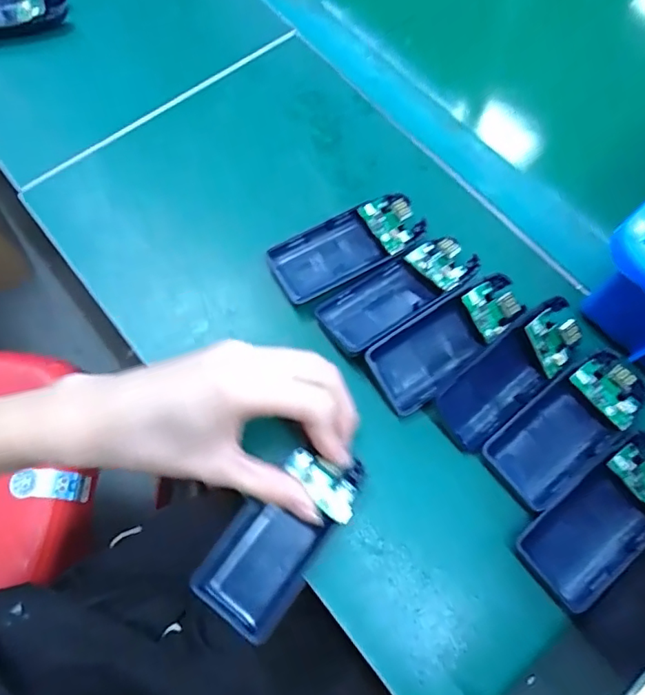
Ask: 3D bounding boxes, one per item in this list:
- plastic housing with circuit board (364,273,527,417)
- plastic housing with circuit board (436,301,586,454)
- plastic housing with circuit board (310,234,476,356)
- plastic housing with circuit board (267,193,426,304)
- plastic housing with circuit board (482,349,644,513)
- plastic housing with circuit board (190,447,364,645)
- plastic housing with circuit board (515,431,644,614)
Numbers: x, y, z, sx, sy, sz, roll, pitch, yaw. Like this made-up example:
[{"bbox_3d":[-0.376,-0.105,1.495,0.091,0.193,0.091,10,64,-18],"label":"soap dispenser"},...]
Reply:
[{"bbox_3d":[0.076,-0.005,0.308,0.100,0.021,0.041,-33,72,-13],"label":"plastic housing with circuit board"},{"bbox_3d":[0.111,0.015,0.304,0.098,0.024,0.037,-44,74,-3],"label":"plastic housing with circuit board"},{"bbox_3d":[0.046,-0.035,0.320,0.099,0.018,0.045,-34,73,-15],"label":"plastic housing with circuit board"},{"bbox_3d":[0.016,-0.067,0.333,0.098,0.017,0.042,-25,71,-12],"label":"plastic housing with circuit board"},{"bbox_3d":[0.142,0.043,0.293,0.102,0.015,0.045,-36,74,-15],"label":"plastic housing with circuit board"},{"bbox_3d":[-0.019,0.099,0.273,0.049,0.017,0.098,39,79,14],"label":"plastic housing with circuit board"},{"bbox_3d":[0.154,0.092,0.277,0.103,0.022,0.046,-35,73,-15],"label":"plastic housing with circuit board"}]

